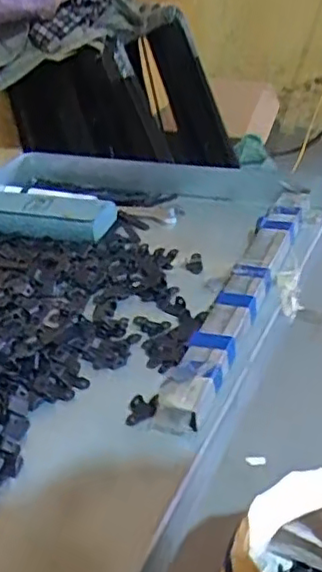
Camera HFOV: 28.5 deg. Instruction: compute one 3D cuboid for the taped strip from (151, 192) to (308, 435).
[{"bbox_3d":[0.069,0.002,0.548,0.040,0.024,0.328,9,36,23],"label":"taped strip"}]

